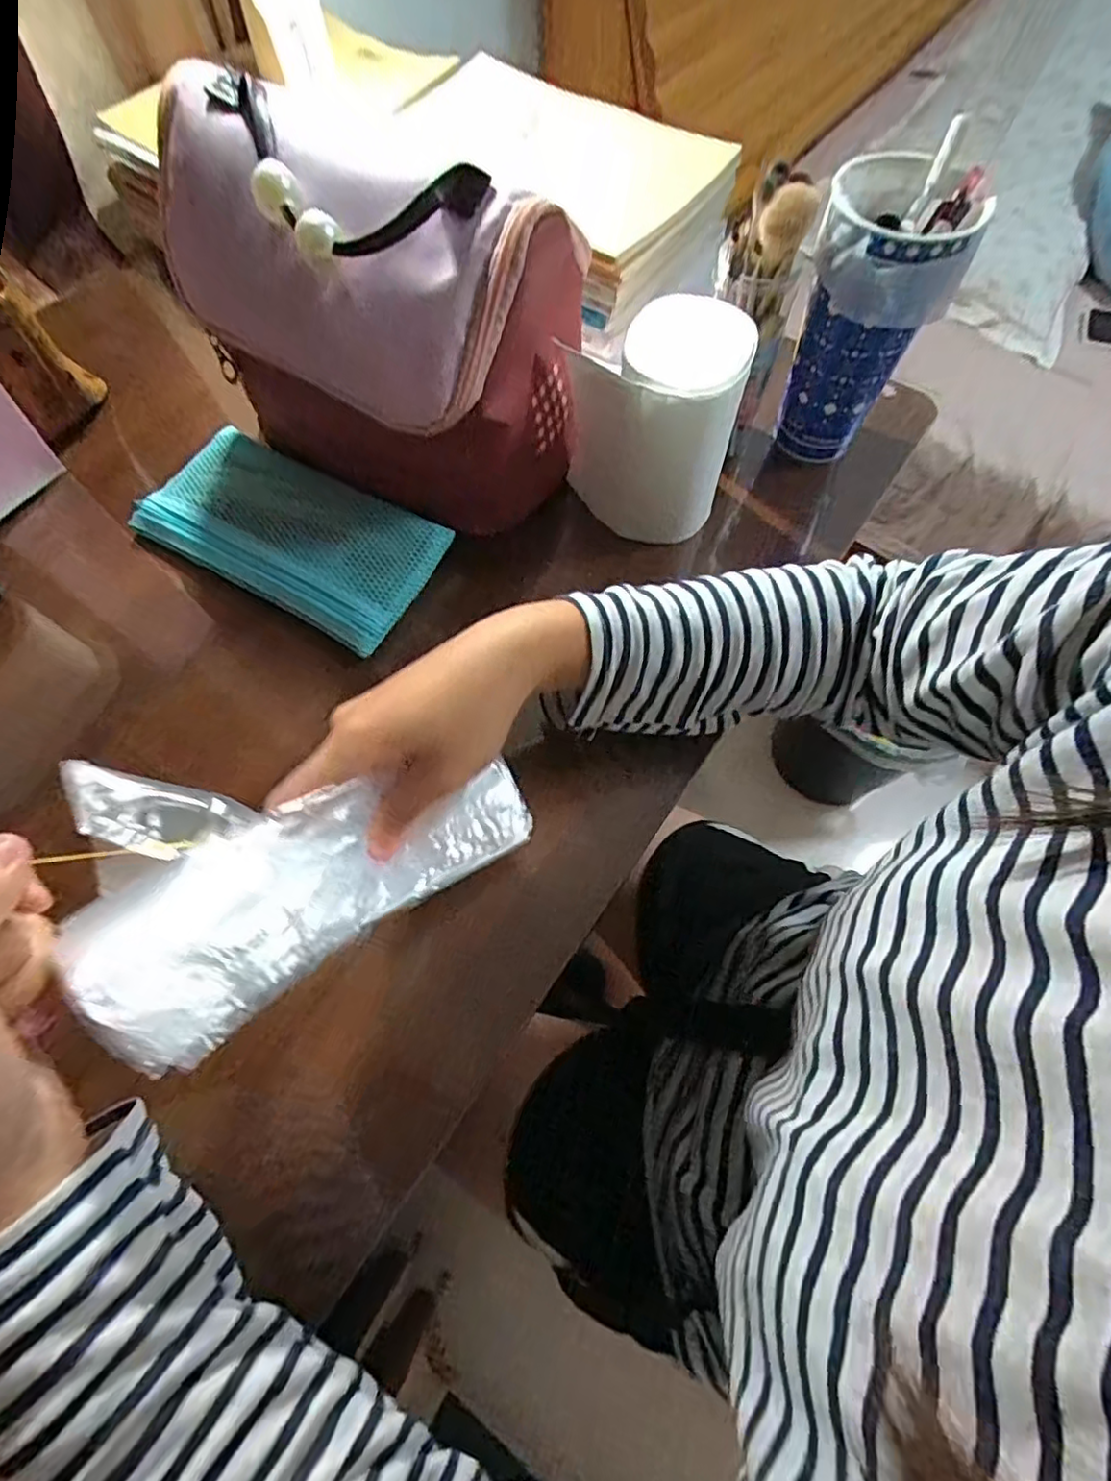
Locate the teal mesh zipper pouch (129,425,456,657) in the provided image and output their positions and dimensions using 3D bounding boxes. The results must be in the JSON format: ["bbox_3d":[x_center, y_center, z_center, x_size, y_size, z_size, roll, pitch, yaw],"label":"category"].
[{"bbox_3d":[-0.185,-0.148,0.448,0.207,0.018,0.105,29,69,12],"label":"teal mesh zipper pouch"}]

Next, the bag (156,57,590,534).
[{"bbox_3d":[-0.111,-0.267,0.398,0.242,0.178,0.131,28,69,11],"label":"bag"}]

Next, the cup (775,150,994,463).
[{"bbox_3d":[0.204,-0.279,0.432,0.084,0.158,0.088,0,66,-1],"label":"cup"}]

